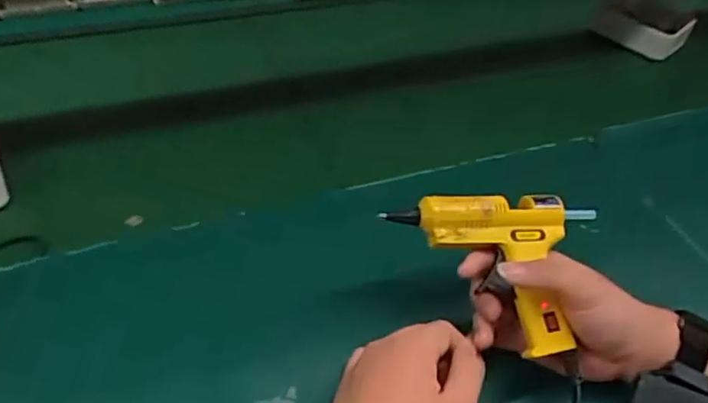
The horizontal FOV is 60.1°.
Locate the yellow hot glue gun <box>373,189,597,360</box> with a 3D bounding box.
[{"bbox_3d":[0.114,0.056,0.470,0.165,0.030,0.123,0,72,-13],"label":"yellow hot glue gun"}]

